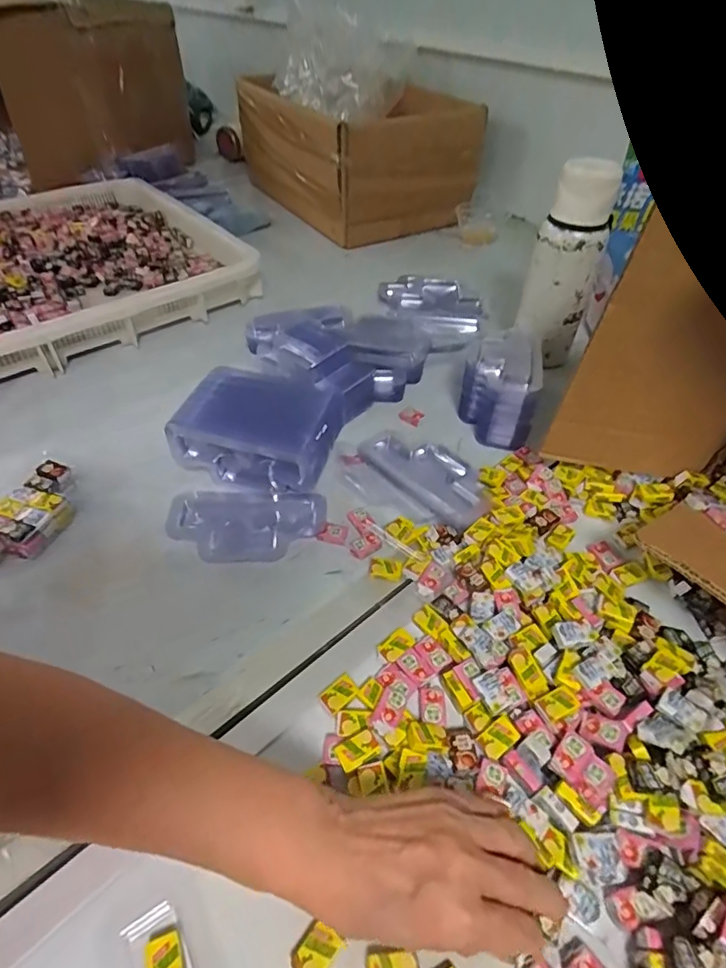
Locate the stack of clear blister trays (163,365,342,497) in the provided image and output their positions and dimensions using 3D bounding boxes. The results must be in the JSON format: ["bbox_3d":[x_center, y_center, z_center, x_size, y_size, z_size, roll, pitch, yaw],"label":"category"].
[{"bbox_3d":[-0.096,-0.053,0.501,0.137,0.067,0.109,11,48,8],"label":"stack of clear blister trays"}]

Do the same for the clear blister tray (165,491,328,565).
[{"bbox_3d":[-0.103,0.036,0.462,0.137,0.009,0.077,-2,47,-4],"label":"clear blister tray"}]

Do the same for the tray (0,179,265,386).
[{"bbox_3d":[-0.521,-0.290,0.726,0.636,0.067,0.493,-29,54,-25],"label":"tray"}]

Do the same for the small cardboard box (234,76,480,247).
[{"bbox_3d":[-0.019,-0.611,0.941,0.251,0.185,0.407,-24,53,-22],"label":"small cardboard box"}]

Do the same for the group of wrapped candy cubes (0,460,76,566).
[{"bbox_3d":[-0.293,0.033,0.447,0.052,0.031,0.114,16,49,13],"label":"group of wrapped candy cubes"}]

